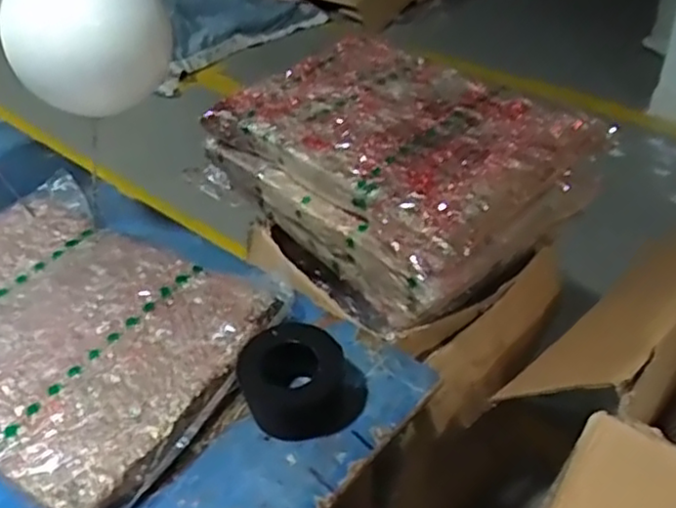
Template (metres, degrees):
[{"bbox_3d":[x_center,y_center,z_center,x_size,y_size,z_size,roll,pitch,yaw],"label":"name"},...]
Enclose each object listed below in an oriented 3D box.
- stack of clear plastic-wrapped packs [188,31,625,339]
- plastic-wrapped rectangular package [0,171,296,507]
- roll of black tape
[{"bbox_3d":[0.087,-0.146,1.073,0.398,0.170,0.501,-33,48,-29],"label":"stack of clear plastic-wrapped packs"},{"bbox_3d":[-0.343,0.081,0.871,0.505,0.053,0.393,17,44,28],"label":"plastic-wrapped rectangular package"},{"bbox_3d":[-0.040,0.138,0.760,0.125,0.080,0.106,1,41,7],"label":"roll of black tape"}]

